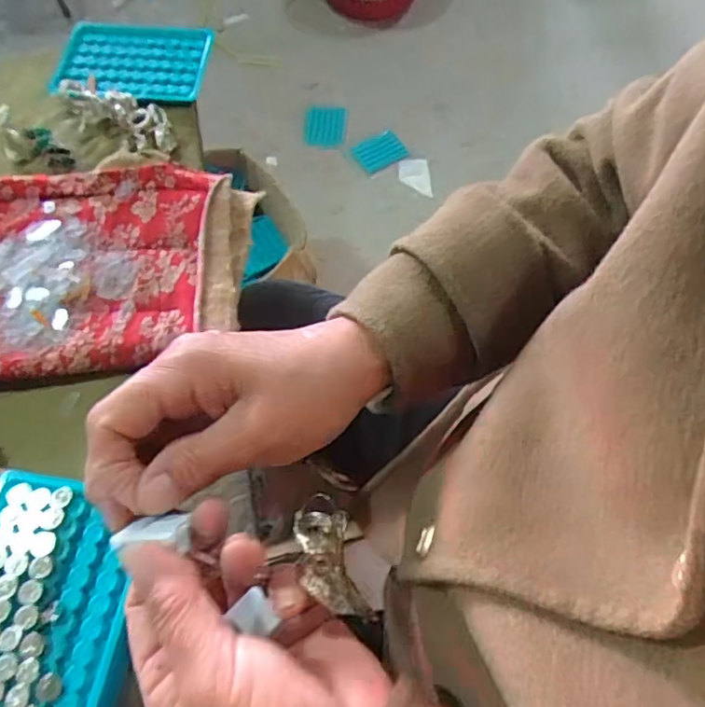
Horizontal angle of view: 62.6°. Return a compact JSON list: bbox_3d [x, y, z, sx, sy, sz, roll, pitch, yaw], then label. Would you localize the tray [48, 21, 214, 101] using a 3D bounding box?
[{"bbox_3d":[-0.199,-0.264,0.521,0.130,0.015,0.104,4,63,-1],"label":"tray"}]

